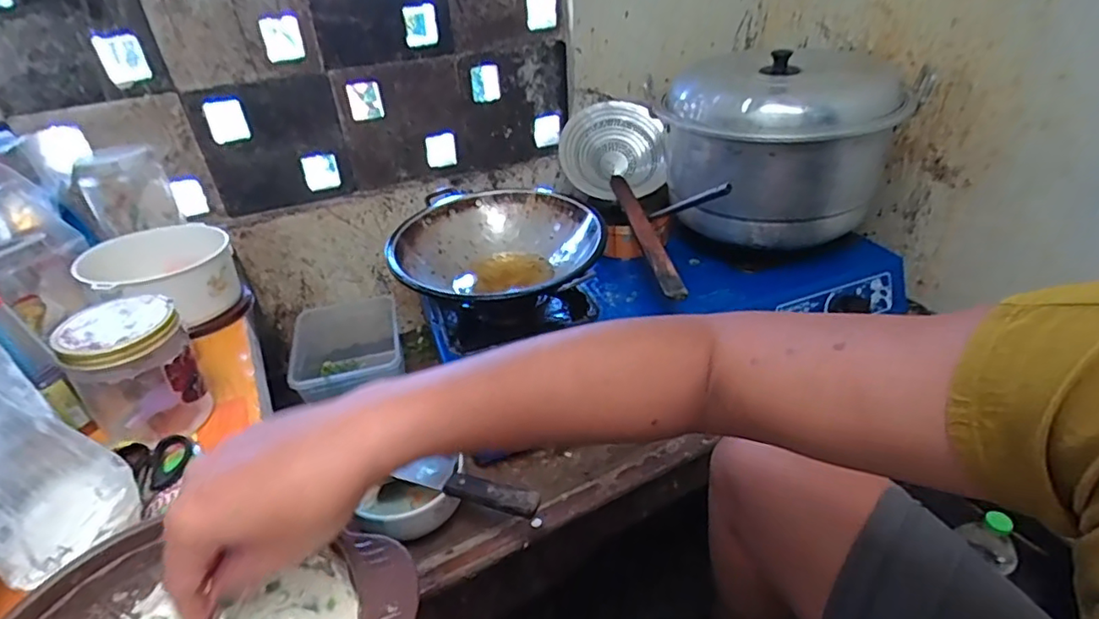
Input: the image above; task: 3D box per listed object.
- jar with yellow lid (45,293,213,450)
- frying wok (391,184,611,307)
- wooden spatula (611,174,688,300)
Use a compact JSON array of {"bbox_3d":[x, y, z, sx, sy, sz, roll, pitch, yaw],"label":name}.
[{"bbox_3d":[-0.364,0.056,0.514,0.095,0.117,0.087,-4,34,3],"label":"jar with yellow lid"},{"bbox_3d":[-0.075,-0.085,0.882,0.304,0.082,0.327,-1,34,6],"label":"frying wok"},{"bbox_3d":[0.149,-0.129,0.913,0.038,0.017,0.389,-7,34,-2],"label":"wooden spatula"}]

